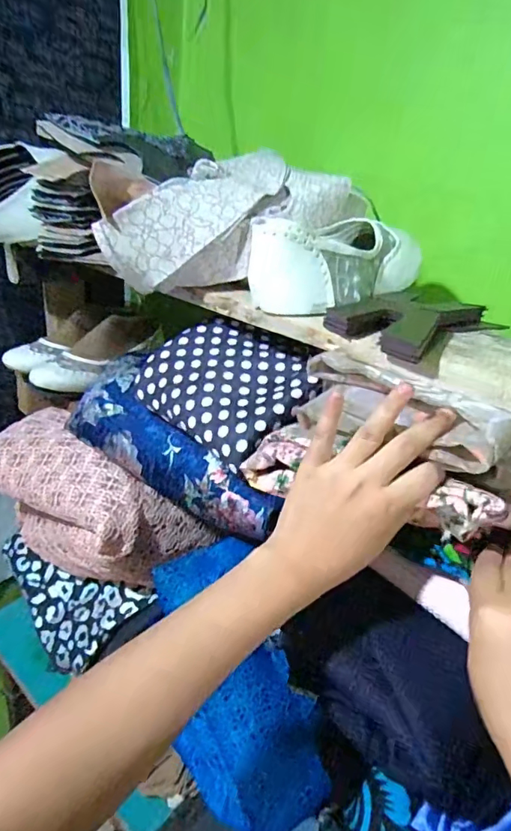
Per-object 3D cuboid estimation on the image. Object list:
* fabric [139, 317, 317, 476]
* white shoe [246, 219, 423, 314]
[{"bbox_3d":[-0.020,-0.035,0.509,0.139,0.077,0.163,-18,34,-41],"label":"fabric"},{"bbox_3d":[0.091,-0.154,0.516,0.081,0.073,0.219,23,30,32],"label":"white shoe"}]

